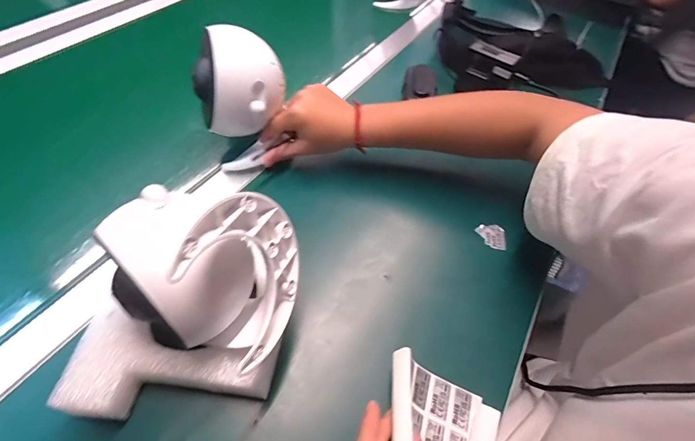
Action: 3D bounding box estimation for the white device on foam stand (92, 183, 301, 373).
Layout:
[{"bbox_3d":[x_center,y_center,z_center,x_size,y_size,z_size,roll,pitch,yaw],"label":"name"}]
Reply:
[{"bbox_3d":[-0.100,0.031,0.249,0.121,0.121,0.110,14,54,5],"label":"white device on foam stand"}]

